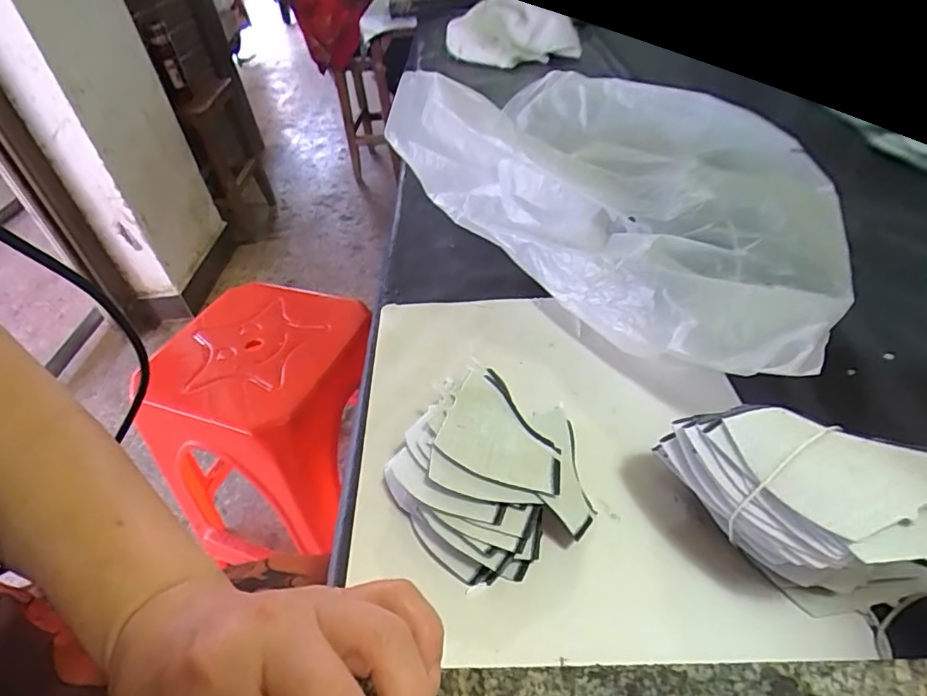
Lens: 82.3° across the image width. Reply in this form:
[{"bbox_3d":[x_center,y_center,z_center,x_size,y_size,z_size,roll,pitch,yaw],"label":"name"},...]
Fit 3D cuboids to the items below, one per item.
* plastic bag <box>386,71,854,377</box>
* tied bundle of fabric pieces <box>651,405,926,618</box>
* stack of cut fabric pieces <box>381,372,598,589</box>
[{"bbox_3d":[0.137,-0.138,0.475,0.226,0.112,0.445,-28,47,-21],"label":"plastic bag"},{"bbox_3d":[0.161,0.081,0.255,0.135,0.088,0.057,20,49,25],"label":"tied bundle of fabric pieces"},{"bbox_3d":[0.022,0.070,0.315,0.120,0.046,0.109,-25,46,-19],"label":"stack of cut fabric pieces"}]

